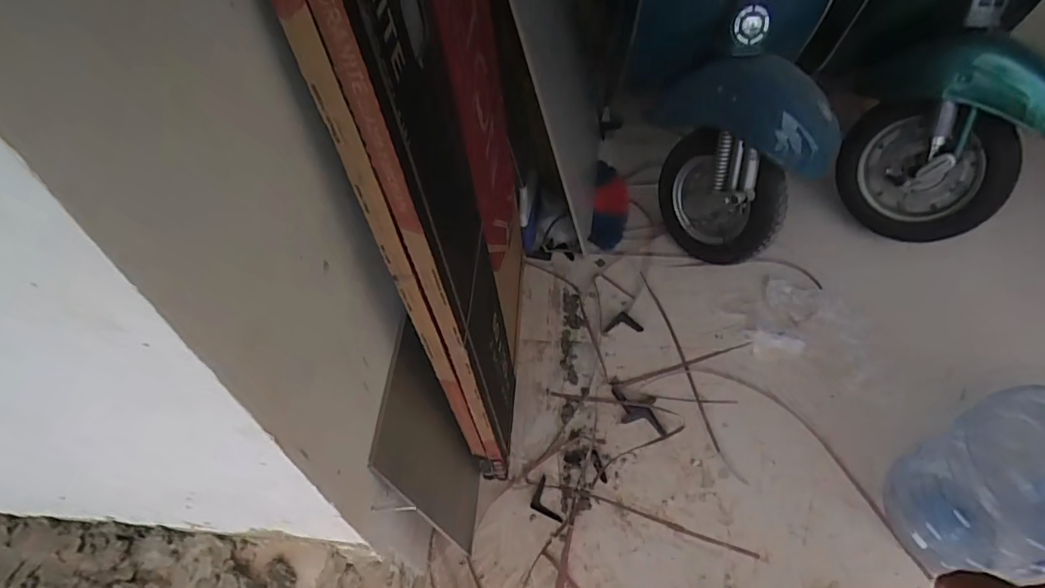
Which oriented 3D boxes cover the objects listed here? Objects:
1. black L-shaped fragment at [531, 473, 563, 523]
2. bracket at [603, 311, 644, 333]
[{"bbox_3d":[0.042,0.437,1.164,0.051,0.008,0.103,-16,55,-14],"label":"black L-shaped fragment"},{"bbox_3d":[0.271,0.089,1.453,0.081,0.004,0.087,33,59,21],"label":"bracket"}]

